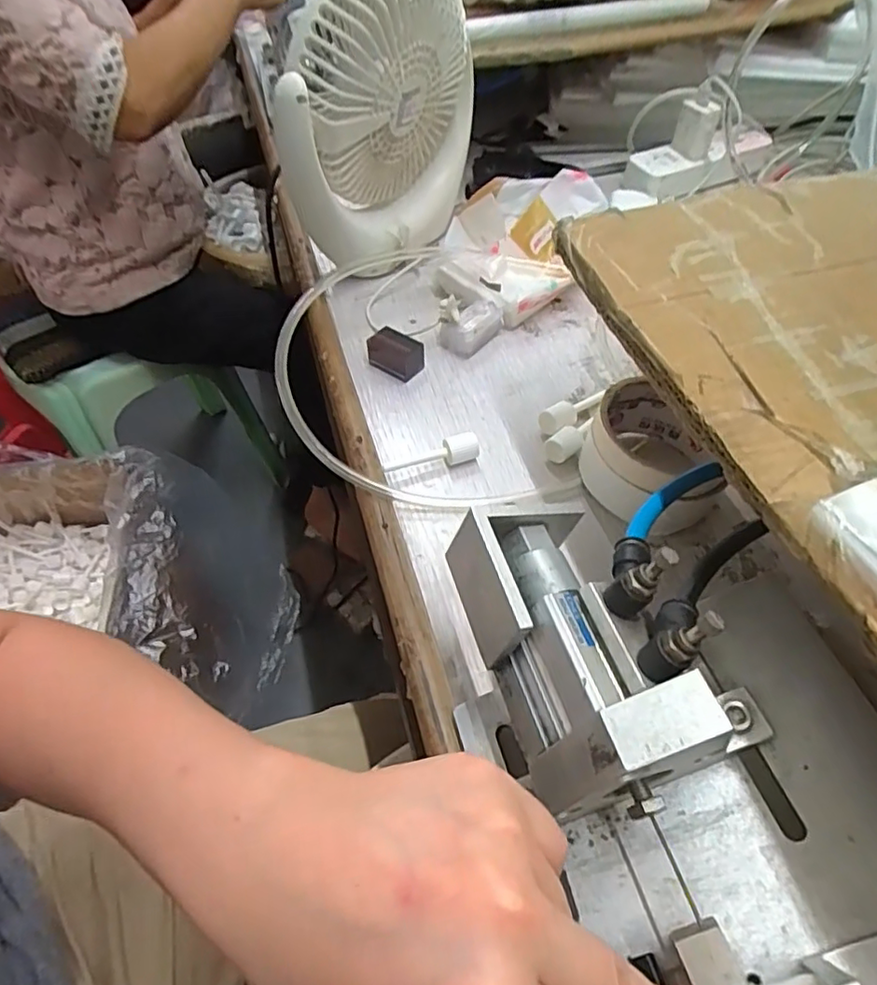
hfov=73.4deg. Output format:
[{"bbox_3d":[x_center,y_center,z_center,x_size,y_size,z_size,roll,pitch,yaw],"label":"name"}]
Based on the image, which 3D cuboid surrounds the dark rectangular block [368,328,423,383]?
[{"bbox_3d":[-0.033,-0.108,0.455,0.041,0.023,0.024,32,60,24],"label":"dark rectangular block"}]

